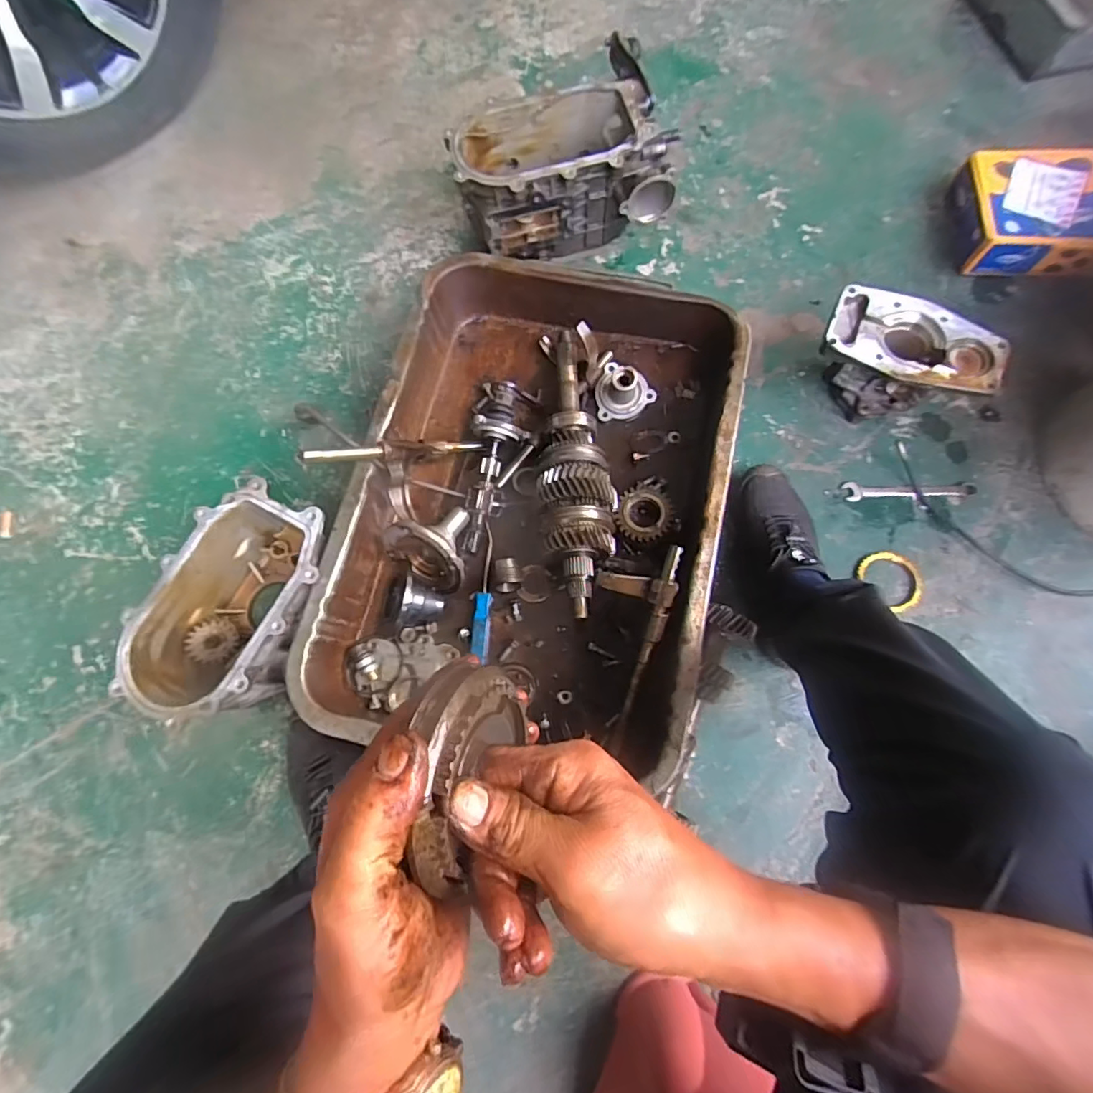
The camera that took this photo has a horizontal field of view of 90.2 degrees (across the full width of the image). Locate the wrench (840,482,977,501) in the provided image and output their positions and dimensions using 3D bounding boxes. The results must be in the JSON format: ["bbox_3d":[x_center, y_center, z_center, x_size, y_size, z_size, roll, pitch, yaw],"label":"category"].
[{"bbox_3d":[0.495,-0.077,0.743,0.171,0.016,0.028,0,75,2],"label":"wrench"}]

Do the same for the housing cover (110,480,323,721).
[{"bbox_3d":[-0.364,0.074,0.671,0.182,0.125,0.267,12,76,5],"label":"housing cover"}]

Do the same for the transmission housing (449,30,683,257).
[{"bbox_3d":[0.019,-0.534,0.797,0.290,0.136,0.165,-10,75,-1],"label":"transmission housing"}]

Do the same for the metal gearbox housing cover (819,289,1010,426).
[{"bbox_3d":[0.456,-0.240,0.715,0.203,0.151,0.104,32,78,10],"label":"metal gearbox housing cover"}]

